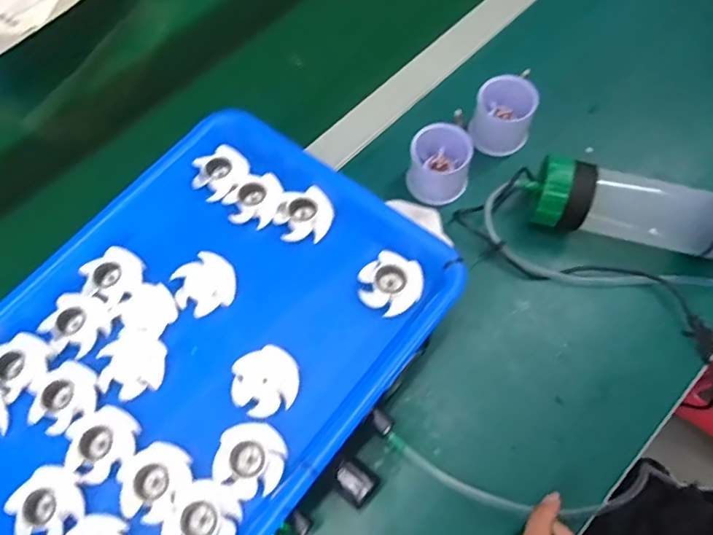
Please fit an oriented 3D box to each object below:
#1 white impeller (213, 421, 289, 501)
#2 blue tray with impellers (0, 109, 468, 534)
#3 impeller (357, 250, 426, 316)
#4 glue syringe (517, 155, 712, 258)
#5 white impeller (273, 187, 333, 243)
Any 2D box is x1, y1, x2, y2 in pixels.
[{"bbox_3d":[-0.067,0.121,0.342,0.041,0.014,0.044,-1,64,3],"label":"white impeller"},{"bbox_3d":[-0.116,0.055,0.377,0.250,0.030,0.330,34,71,18],"label":"blue tray with impellers"},{"bbox_3d":[0.025,0.011,0.390,0.045,0.016,0.040,-39,68,-14],"label":"impeller"},{"bbox_3d":[0.254,-0.046,0.454,0.218,0.054,0.053,10,65,8],"label":"glue syringe"},{"bbox_3d":[-0.041,-0.042,0.414,0.044,0.012,0.043,-1,64,3],"label":"white impeller"}]

